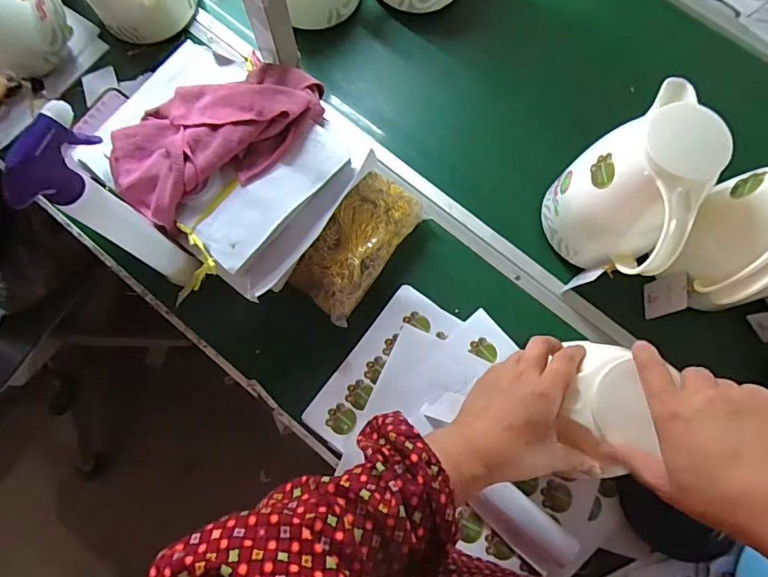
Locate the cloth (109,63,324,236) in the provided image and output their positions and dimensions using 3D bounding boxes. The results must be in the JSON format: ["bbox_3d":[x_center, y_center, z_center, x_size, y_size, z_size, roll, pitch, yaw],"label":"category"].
[{"bbox_3d":[-0.176,-0.170,0.511,0.248,0.049,0.128,-32,79,-8],"label":"cloth"}]

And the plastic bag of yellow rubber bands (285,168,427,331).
[{"bbox_3d":[-0.030,-0.051,0.581,0.077,0.075,0.181,33,78,7],"label":"plastic bag of yellow rubber bands"}]

